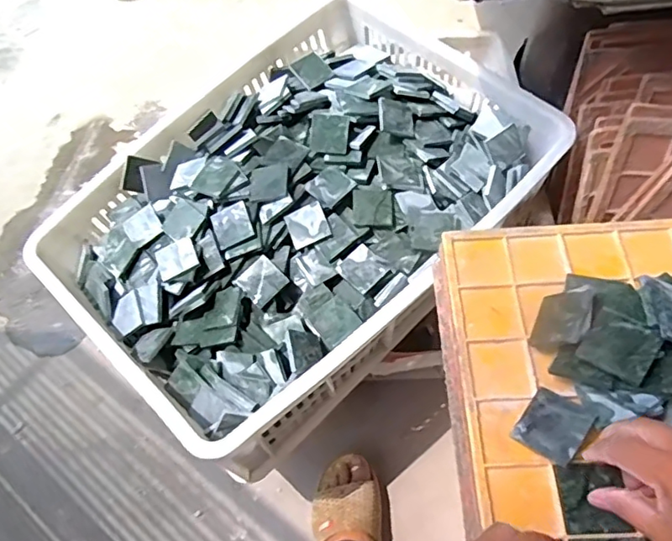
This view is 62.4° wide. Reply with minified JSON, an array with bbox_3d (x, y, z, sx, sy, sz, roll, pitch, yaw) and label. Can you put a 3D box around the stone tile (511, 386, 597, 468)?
[{"bbox_3d":[0.170,0.119,0.432,0.049,0.011,0.050,21,66,45],"label":"stone tile"}]

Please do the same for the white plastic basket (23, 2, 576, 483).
[{"bbox_3d":[-0.045,-0.079,0.744,0.592,0.149,0.415,-38,65,-16],"label":"white plastic basket"}]

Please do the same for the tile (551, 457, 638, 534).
[{"bbox_3d":[0.188,0.165,0.406,0.044,0.010,0.049,-5,61,2],"label":"tile"}]

